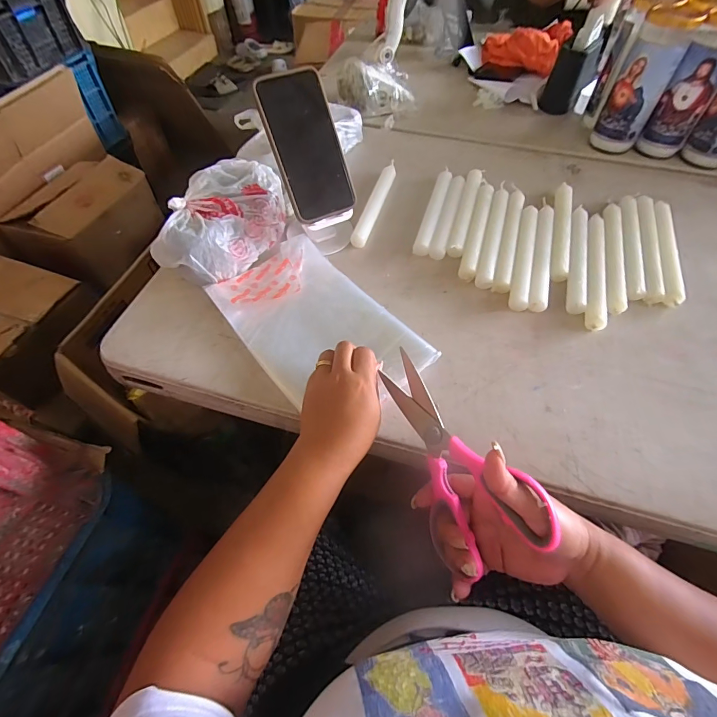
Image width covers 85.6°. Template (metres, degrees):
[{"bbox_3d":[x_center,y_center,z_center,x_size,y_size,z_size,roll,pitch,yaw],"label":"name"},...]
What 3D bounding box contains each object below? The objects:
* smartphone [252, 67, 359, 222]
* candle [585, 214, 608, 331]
[{"bbox_3d":[-0.059,-0.249,0.459,0.080,0.156,0.005,-23,20,-14],"label":"smartphone"},{"bbox_3d":[0.300,-0.119,0.491,0.023,0.019,0.196,14,58,9],"label":"candle"}]

